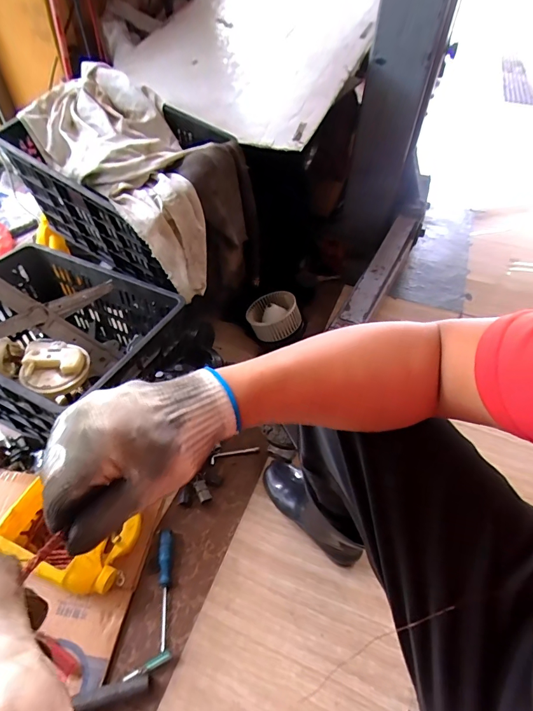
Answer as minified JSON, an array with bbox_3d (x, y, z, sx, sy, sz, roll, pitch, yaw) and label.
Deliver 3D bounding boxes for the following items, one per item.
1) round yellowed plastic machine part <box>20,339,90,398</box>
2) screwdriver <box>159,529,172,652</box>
[{"bbox_3d":[-0.404,0.019,0.715,0.103,0.052,0.118,33,55,26],"label":"round yellowed plastic machine part"},{"bbox_3d":[-0.186,0.416,0.681,0.021,0.030,0.184,-6,49,-3],"label":"screwdriver"}]

